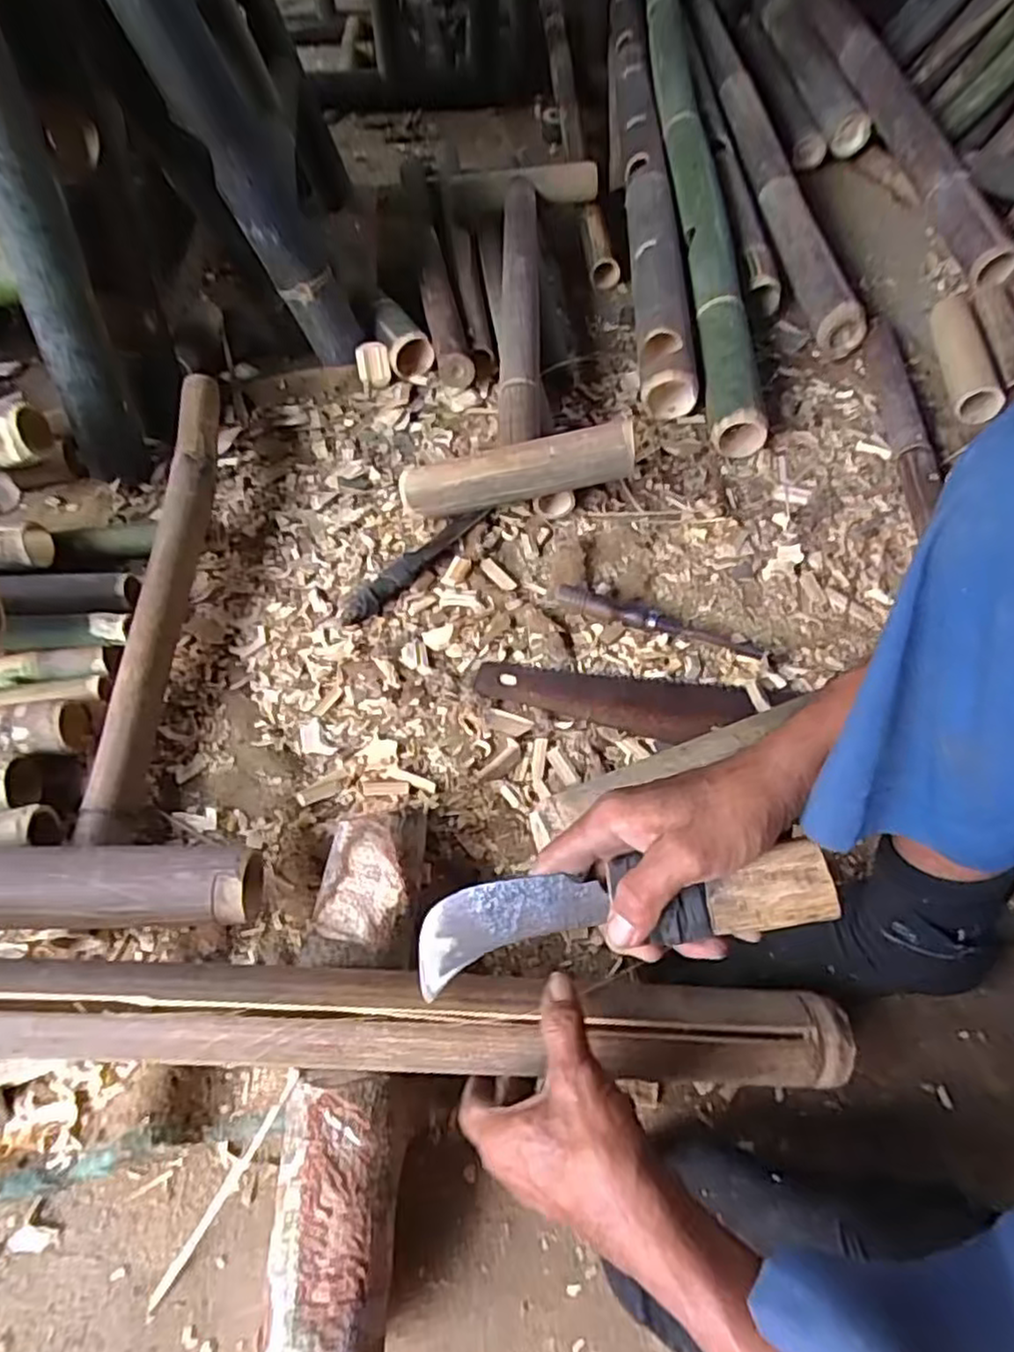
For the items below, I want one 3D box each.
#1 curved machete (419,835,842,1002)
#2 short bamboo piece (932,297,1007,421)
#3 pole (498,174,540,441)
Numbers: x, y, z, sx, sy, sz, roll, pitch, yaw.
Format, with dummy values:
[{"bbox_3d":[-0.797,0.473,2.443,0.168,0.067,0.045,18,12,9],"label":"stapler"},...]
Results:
[{"bbox_3d":[0.057,0.134,0.400,0.236,0.031,0.054,-14,84,17],"label":"curved machete"},{"bbox_3d":[0.635,-0.449,0.989,0.053,0.042,0.290,8,54,7],"label":"short bamboo piece"},{"bbox_3d":[0.021,-0.558,1.012,0.055,0.047,0.746,0,53,1],"label":"pole"}]

